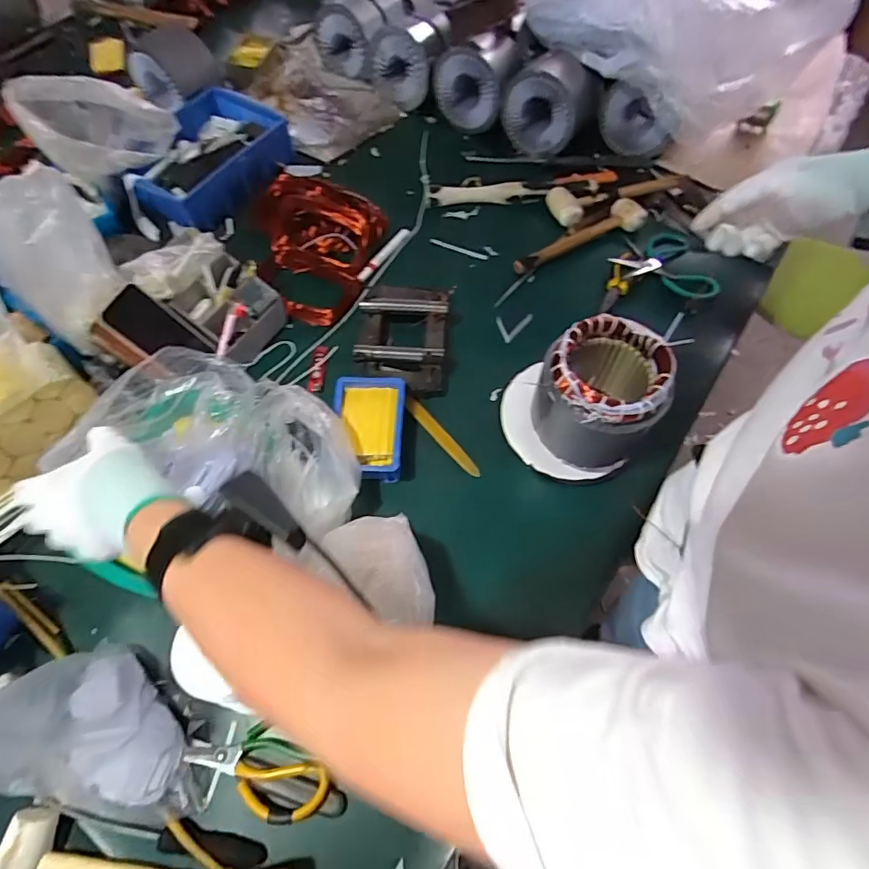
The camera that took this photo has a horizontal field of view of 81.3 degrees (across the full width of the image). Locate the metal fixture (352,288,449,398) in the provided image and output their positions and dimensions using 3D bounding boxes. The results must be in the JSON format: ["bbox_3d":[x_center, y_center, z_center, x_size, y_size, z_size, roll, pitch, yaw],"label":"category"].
[{"bbox_3d":[-0.050,-0.155,0.797,0.138,0.044,0.200,2,63,0],"label":"metal fixture"}]

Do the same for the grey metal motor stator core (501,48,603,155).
[{"bbox_3d":[0.235,-0.673,1.043,0.170,0.167,0.092,37,59,-7],"label":"grey metal motor stator core"}]

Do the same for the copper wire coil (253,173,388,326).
[{"bbox_3d":[-0.204,-0.361,0.915,0.235,0.081,0.353,-10,63,-6],"label":"copper wire coil"}]

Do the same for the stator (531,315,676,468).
[{"bbox_3d":[0.216,-0.052,0.660,0.141,0.148,0.134,0,63,0],"label":"stator"}]

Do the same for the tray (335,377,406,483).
[{"bbox_3d":[-0.094,-0.006,0.733,0.102,0.051,0.157,1,63,0],"label":"tray"}]

